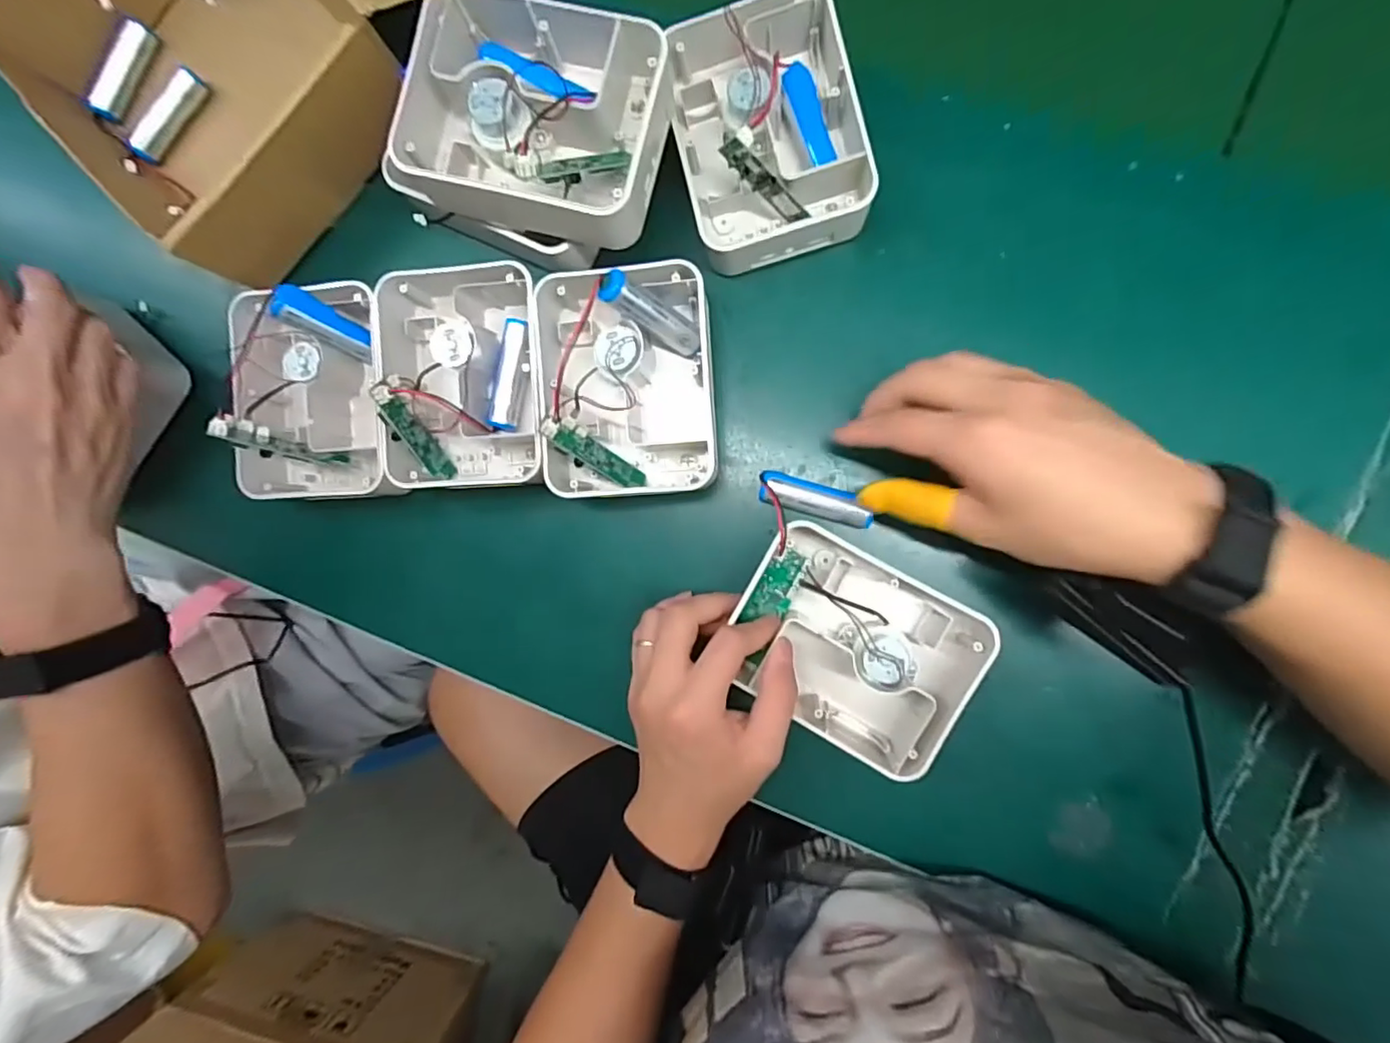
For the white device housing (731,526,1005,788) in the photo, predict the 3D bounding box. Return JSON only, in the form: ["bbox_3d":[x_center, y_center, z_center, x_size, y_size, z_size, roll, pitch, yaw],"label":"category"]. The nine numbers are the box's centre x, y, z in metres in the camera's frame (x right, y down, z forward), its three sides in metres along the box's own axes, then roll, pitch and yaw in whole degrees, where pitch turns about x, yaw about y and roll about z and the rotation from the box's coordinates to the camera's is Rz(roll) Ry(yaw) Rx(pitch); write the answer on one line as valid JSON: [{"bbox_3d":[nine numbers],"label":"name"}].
[{"bbox_3d":[0.088,0.070,0.331,0.130,0.043,0.098,29,91,6],"label":"white device housing"}]

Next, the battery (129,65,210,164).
[{"bbox_3d":[-0.363,-0.279,0.403,0.018,0.016,0.067,38,91,6],"label":"battery"}]

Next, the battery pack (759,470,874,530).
[{"bbox_3d":[0.071,-0.013,0.349,0.066,0.022,0.020,16,89,6],"label":"battery pack"}]

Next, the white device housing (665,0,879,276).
[{"bbox_3d":[0.040,-0.225,0.336,0.101,0.050,0.139,-13,87,5],"label":"white device housing"}]

